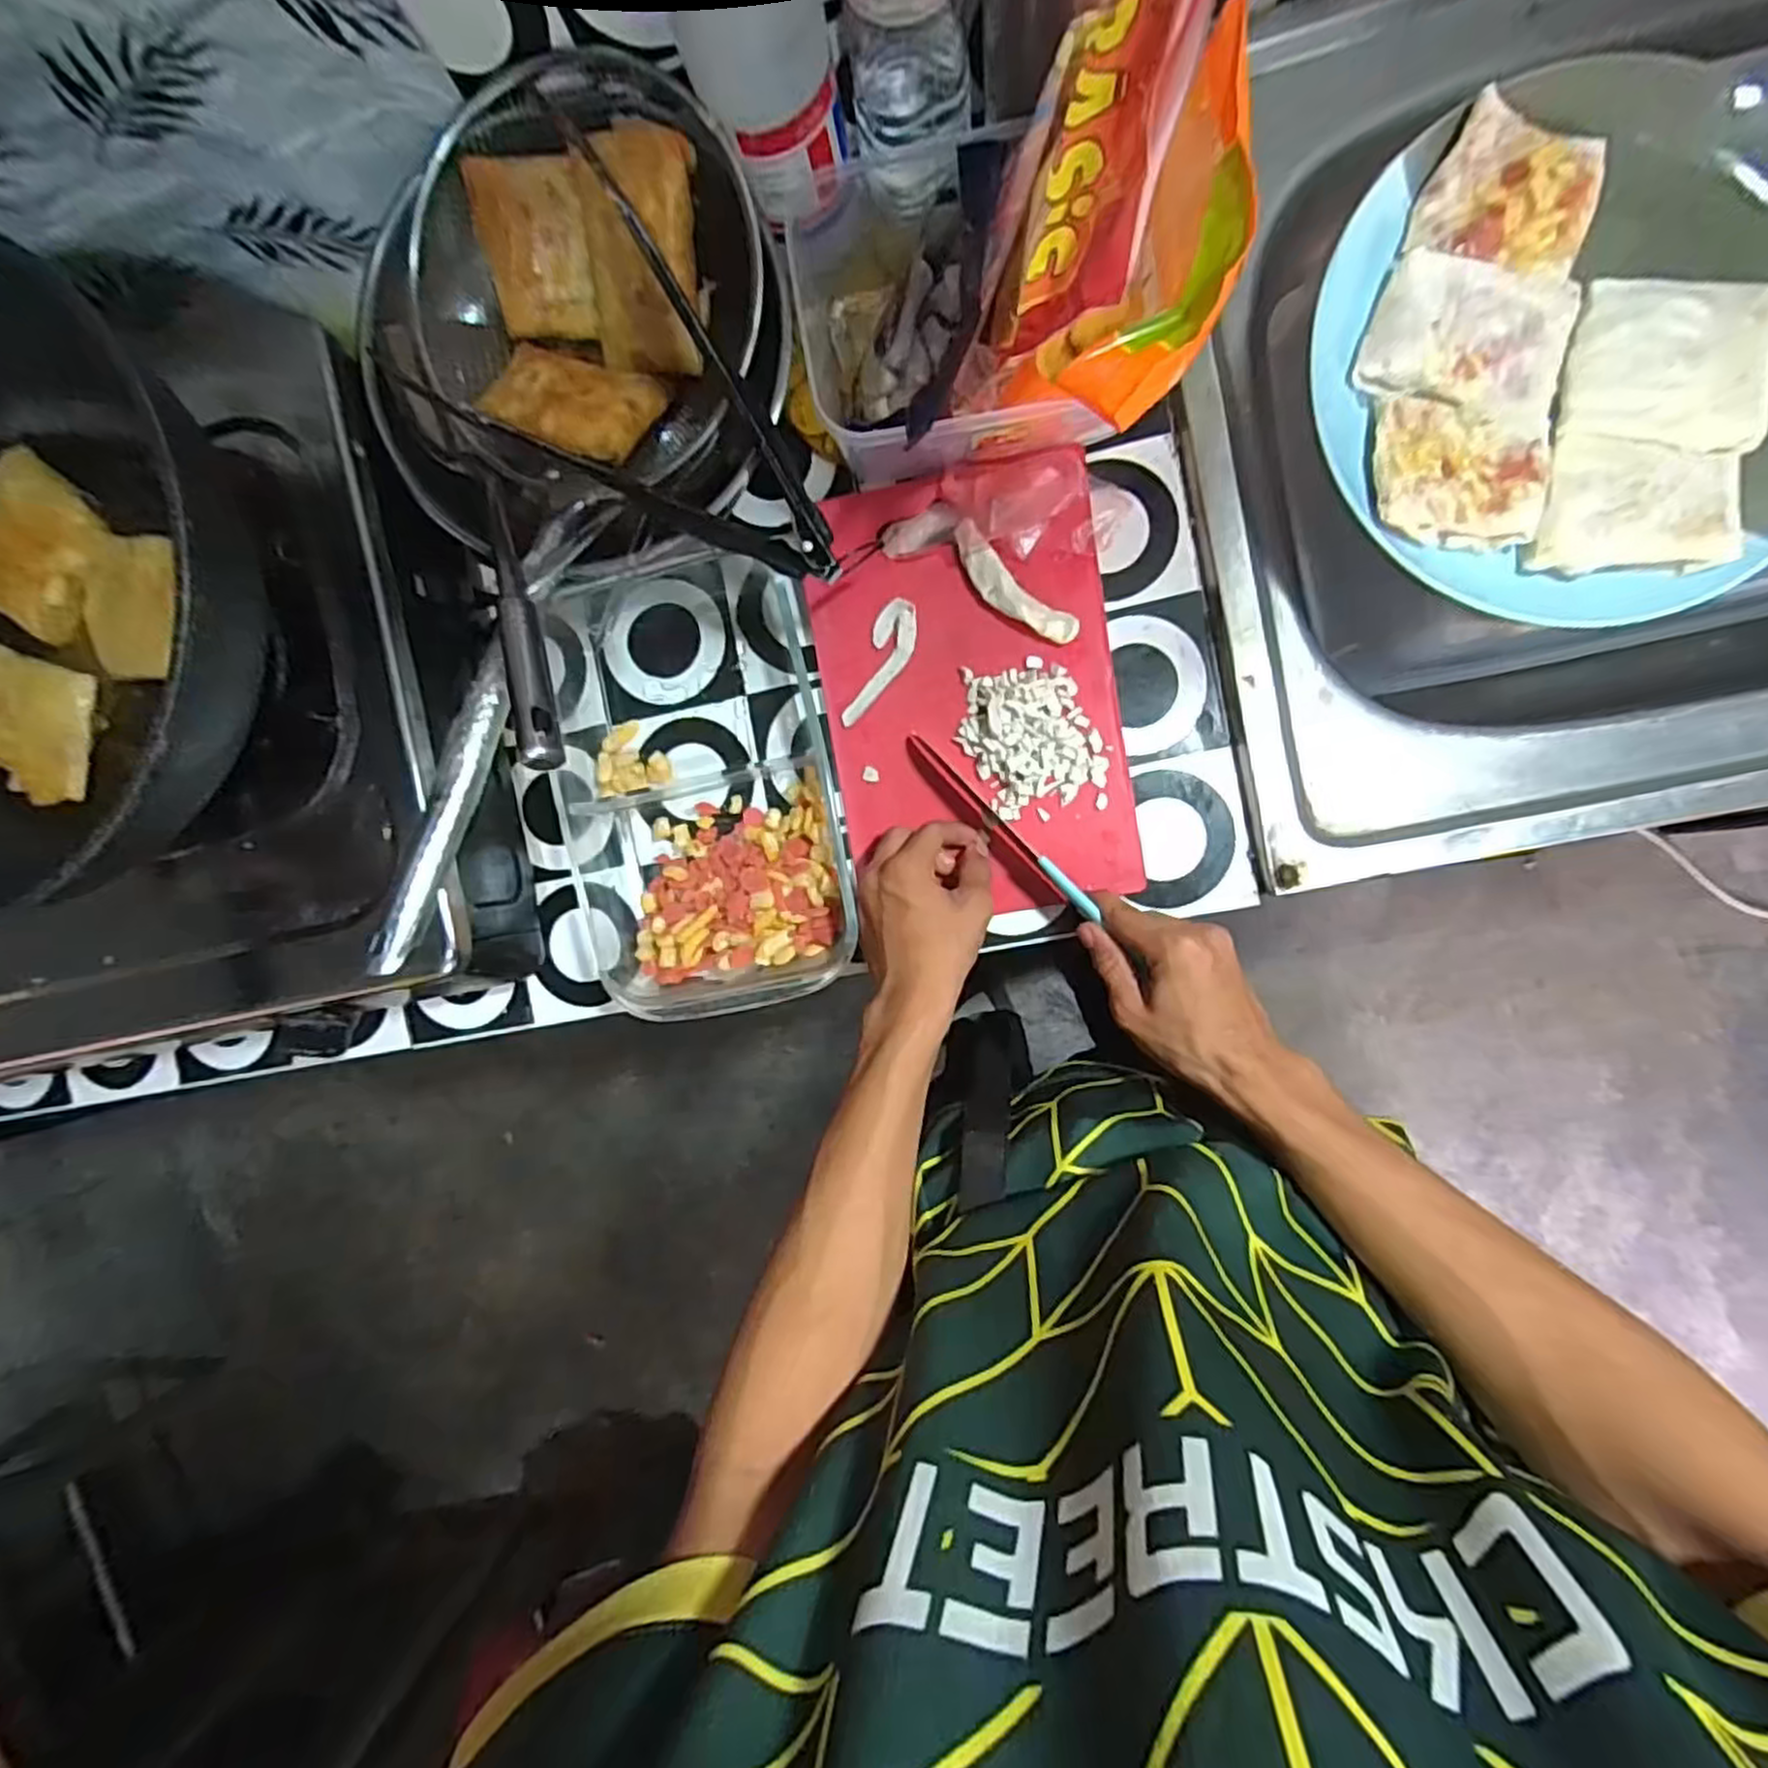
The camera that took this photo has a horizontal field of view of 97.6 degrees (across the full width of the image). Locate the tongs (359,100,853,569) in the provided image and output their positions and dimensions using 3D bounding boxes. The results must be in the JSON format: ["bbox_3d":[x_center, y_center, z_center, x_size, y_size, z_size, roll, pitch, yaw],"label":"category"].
[{"bbox_3d":[-0.119,-0.252,0.412,0.243,0.048,0.151,41,97,4],"label":"tongs"}]

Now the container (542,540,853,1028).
[{"bbox_3d":[-0.122,-0.068,0.508,0.184,0.048,0.289,-11,91,8],"label":"container"}]

